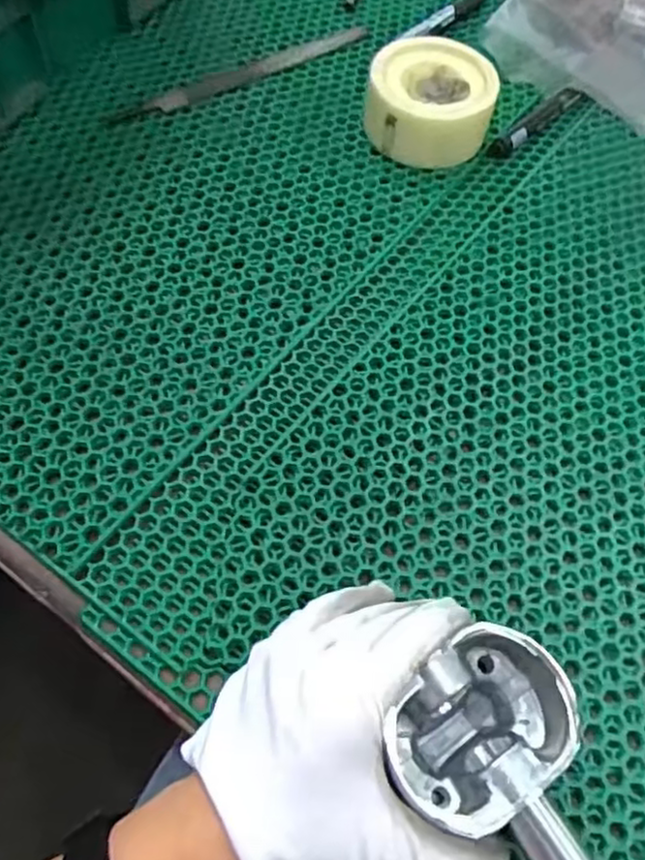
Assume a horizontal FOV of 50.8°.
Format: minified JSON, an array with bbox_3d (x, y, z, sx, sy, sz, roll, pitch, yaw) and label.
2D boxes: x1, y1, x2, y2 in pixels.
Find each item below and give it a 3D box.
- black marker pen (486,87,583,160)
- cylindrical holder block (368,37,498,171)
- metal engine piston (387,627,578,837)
[{"bbox_3d":[0.171,-0.247,0.544,0.100,0.013,0.020,-37,70,-19],"label":"black marker pen"},{"bbox_3d":[0.083,-0.252,0.523,0.098,0.047,0.088,7,62,1],"label":"cylindrical holder block"},{"bbox_3d":[0.069,0.135,0.309,0.083,0.046,0.065,-34,69,-18],"label":"metal engine piston"}]

